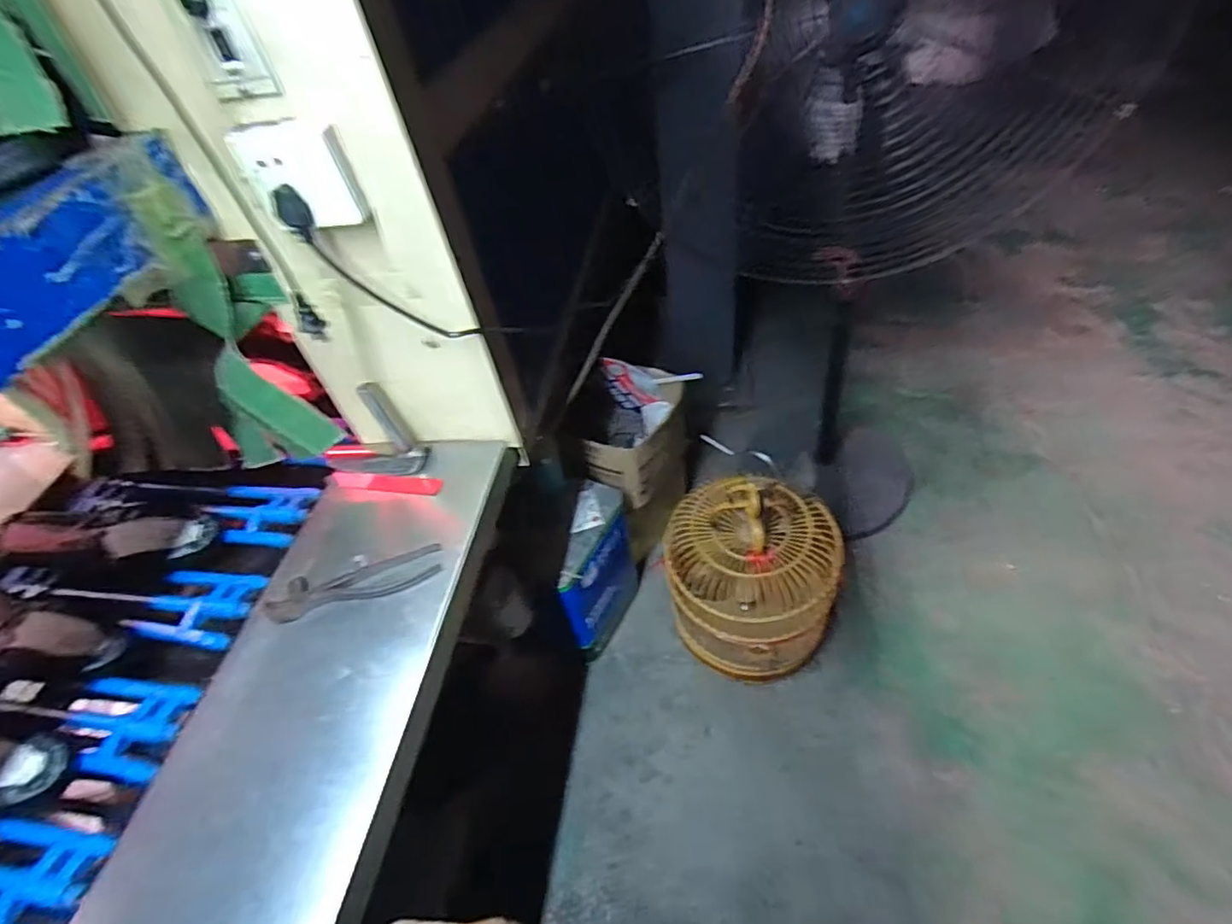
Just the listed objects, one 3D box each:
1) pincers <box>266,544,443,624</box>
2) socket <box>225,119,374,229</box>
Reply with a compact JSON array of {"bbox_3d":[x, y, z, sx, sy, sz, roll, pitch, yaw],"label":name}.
[{"bbox_3d":[-0.296,0.135,0.673,0.186,0.020,0.056,-16,49,-5],"label":"pincers"},{"bbox_3d":[-0.284,-0.257,0.533,0.094,0.083,0.022,-8,49,2],"label":"socket"}]

